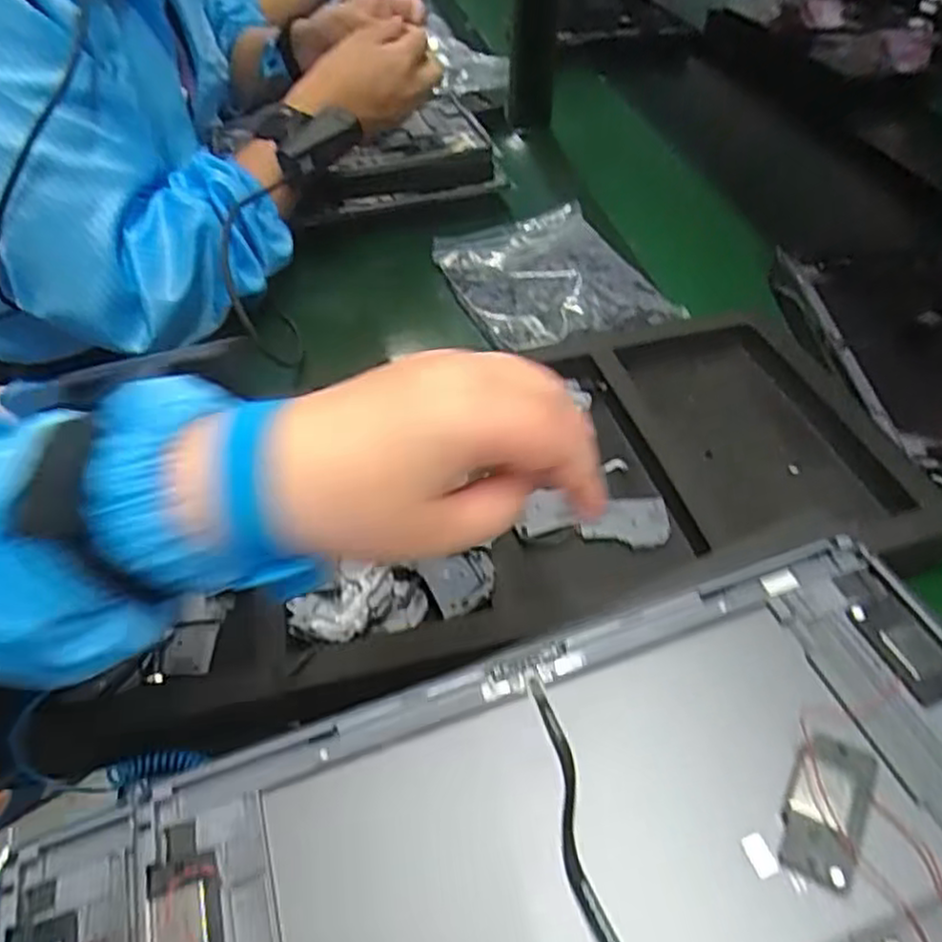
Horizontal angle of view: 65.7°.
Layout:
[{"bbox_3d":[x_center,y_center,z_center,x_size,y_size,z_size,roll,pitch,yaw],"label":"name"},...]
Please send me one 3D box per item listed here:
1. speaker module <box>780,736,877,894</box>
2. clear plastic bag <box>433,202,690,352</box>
[{"bbox_3d":[0.100,0.094,0.204,0.019,0.004,0.040,22,50,20],"label":"speaker module"},{"bbox_3d":[0.063,-0.164,0.594,0.142,0.023,0.191,-17,48,-16],"label":"clear plastic bag"}]

